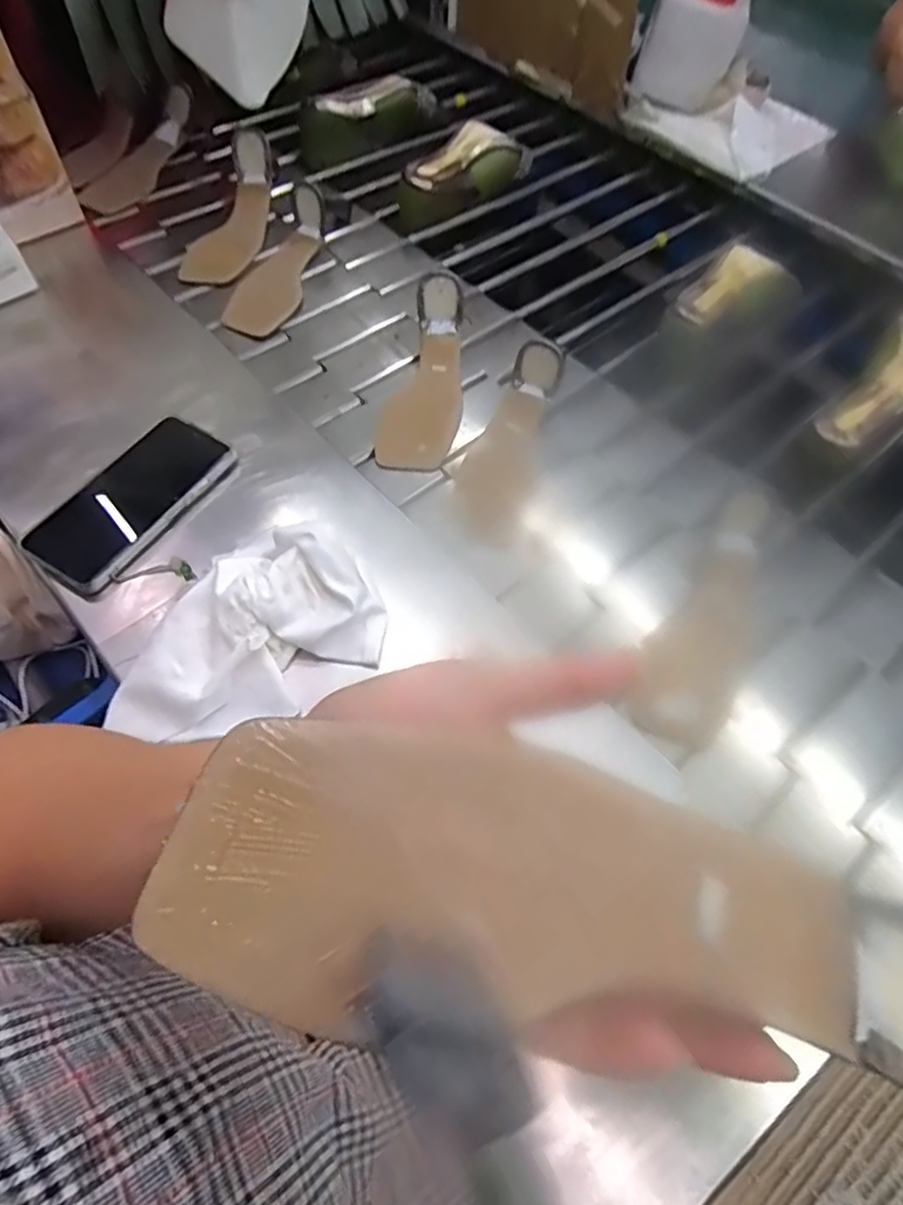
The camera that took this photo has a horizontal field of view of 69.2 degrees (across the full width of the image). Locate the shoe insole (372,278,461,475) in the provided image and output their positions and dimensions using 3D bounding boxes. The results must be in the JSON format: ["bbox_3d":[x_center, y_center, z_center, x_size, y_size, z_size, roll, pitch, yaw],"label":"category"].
[{"bbox_3d":[-0.024,-0.224,0.661,0.076,0.051,0.223,9,70,2],"label":"shoe insole"}]

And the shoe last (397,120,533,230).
[{"bbox_3d":[0.019,-0.560,0.861,0.197,0.069,0.062,-39,67,-24],"label":"shoe last"}]

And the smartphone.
[{"bbox_3d":[-0.255,-0.082,0.526,0.081,0.020,0.164,29,59,13],"label":"smartphone"}]

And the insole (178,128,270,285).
[{"bbox_3d":[-0.275,-0.481,0.793,0.090,0.060,0.240,2,58,-3],"label":"insole"}]

